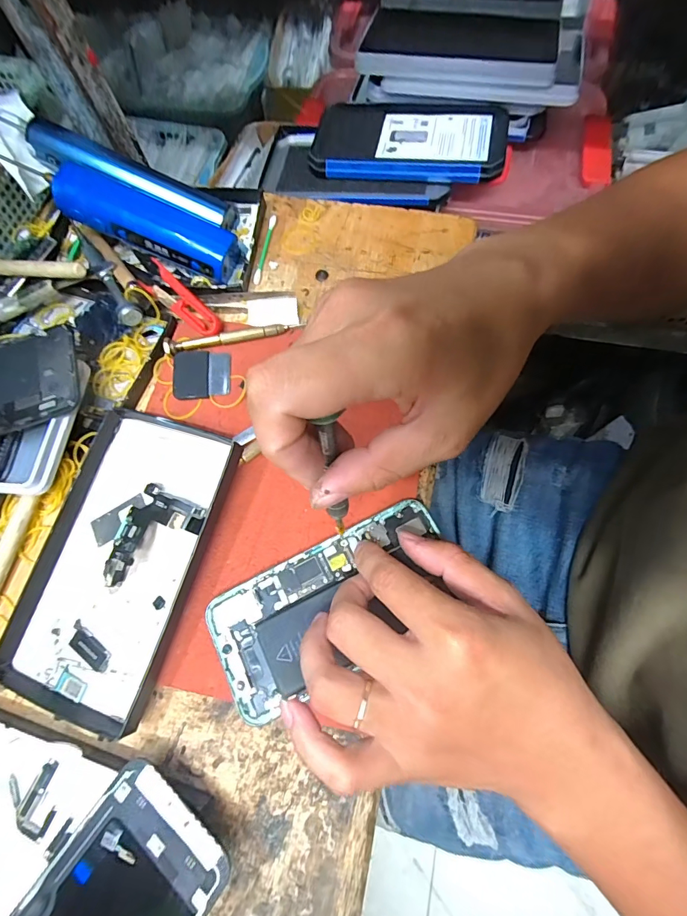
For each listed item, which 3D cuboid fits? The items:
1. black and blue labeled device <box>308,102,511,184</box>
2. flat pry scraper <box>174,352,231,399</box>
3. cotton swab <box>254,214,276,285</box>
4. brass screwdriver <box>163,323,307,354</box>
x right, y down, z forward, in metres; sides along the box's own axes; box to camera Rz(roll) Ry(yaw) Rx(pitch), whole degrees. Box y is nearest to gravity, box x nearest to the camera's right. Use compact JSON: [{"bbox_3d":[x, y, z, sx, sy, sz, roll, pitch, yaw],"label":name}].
[{"bbox_3d":[0.061,-0.303,0.398,0.177,0.018,0.102,11,71,7],"label":"black and blue labeled device"},{"bbox_3d":[-0.106,-0.063,0.312,0.041,0.006,0.038,-5,70,1],"label":"flat pry scraper"},{"bbox_3d":[-0.068,-0.180,0.361,0.006,0.005,0.072,8,71,6],"label":"cotton swab"},{"bbox_3d":[-0.083,-0.093,0.318,0.103,0.011,0.012,-12,70,-1],"label":"brass screwdriver"}]

